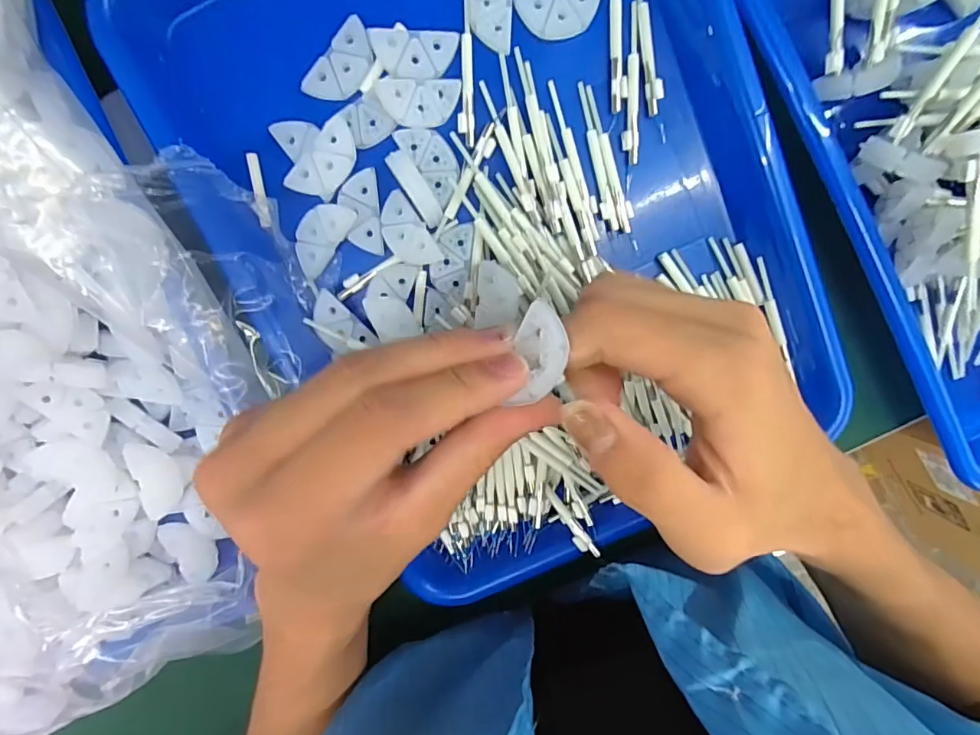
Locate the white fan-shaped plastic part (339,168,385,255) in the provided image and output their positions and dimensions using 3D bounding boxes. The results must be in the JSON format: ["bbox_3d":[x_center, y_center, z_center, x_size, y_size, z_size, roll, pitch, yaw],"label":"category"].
[{"bbox_3d":[-0.062,-0.075,0.246,0.018,0.008,0.038,-6,102,-1],"label":"white fan-shaped plastic part"}]

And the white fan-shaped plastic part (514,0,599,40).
[{"bbox_3d":[0.032,-0.160,0.231,0.038,0.006,0.020,-11,102,0],"label":"white fan-shaped plastic part"}]

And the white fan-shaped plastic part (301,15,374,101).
[{"bbox_3d":[-0.066,-0.136,0.230,0.019,0.007,0.038,41,97,-10],"label":"white fan-shaped plastic part"}]

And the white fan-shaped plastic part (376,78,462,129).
[{"bbox_3d":[-0.031,-0.120,0.231,0.037,0.004,0.020,-11,114,-18],"label":"white fan-shaped plastic part"}]

